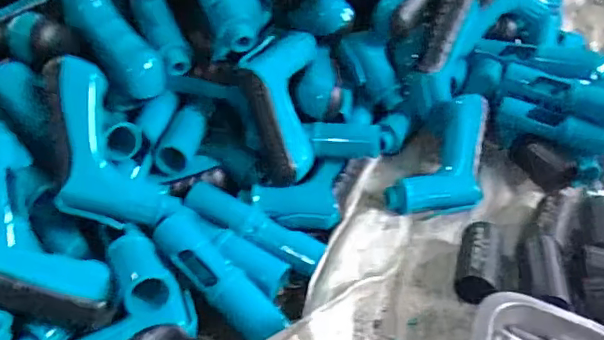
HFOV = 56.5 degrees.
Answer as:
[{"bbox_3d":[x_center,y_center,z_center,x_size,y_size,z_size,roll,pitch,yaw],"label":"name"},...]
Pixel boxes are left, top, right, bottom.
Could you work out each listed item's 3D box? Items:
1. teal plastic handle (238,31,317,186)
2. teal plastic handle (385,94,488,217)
[{"bbox_3d":[-0.019,-0.059,0.490,0.068,0.042,0.139,-2,77,-4],"label":"teal plastic handle"},{"bbox_3d":[0.137,-0.007,0.519,0.069,0.037,0.136,23,66,19],"label":"teal plastic handle"}]

